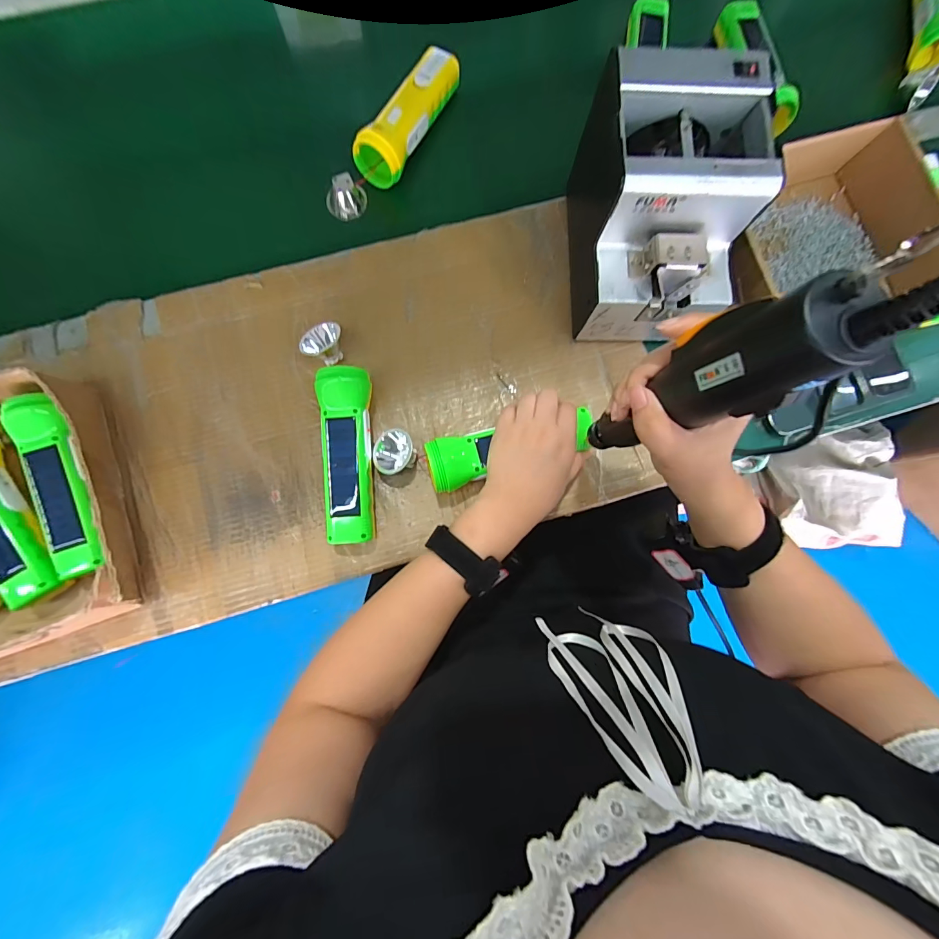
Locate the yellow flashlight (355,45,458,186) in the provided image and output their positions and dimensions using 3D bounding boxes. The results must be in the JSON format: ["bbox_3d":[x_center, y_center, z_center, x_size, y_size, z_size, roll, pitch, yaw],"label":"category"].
[{"bbox_3d":[-0.065,-0.392,0.454,0.050,0.048,0.163,29,83,2],"label":"yellow flashlight"}]

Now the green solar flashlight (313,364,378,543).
[{"bbox_3d":[-0.117,-0.014,0.395,0.045,0.042,0.165,-2,83,-2],"label":"green solar flashlight"}]

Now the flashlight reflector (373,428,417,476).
[{"bbox_3d":[-0.074,-0.016,0.404,0.040,0.030,0.040,0,83,-1],"label":"flashlight reflector"}]

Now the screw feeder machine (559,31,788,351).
[{"bbox_3d":[0.173,-0.247,0.380,0.128,0.146,0.202,0,83,-1],"label":"screw feeder machine"}]

